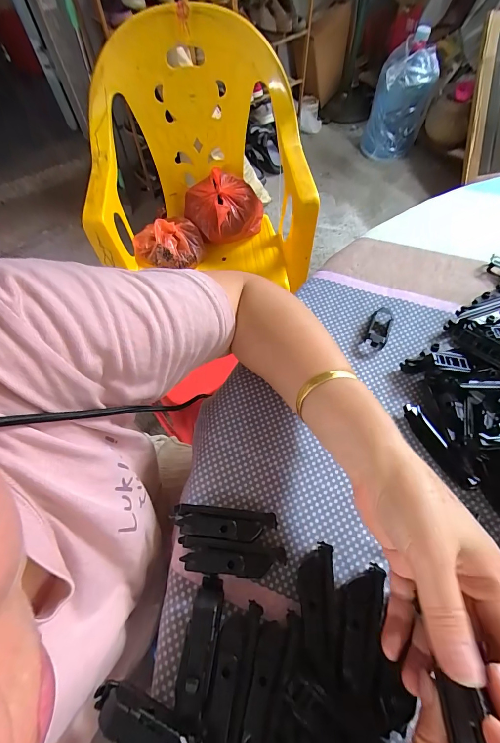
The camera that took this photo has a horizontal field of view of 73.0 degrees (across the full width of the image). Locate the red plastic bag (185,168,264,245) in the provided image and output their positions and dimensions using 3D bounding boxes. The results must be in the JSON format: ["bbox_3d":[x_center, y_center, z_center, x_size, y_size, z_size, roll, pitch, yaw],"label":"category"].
[{"bbox_3d":[-0.078,-0.481,0.977,0.213,0.137,0.172,-18,61,-7],"label":"red plastic bag"}]

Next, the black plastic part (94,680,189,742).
[{"bbox_3d":[-0.070,0.221,0.214,0.066,0.022,0.025,18,63,13],"label":"black plastic part"}]

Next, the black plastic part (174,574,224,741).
[{"bbox_3d":[-0.033,0.187,0.229,0.020,0.023,0.083,7,61,7],"label":"black plastic part"}]

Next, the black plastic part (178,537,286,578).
[{"bbox_3d":[-0.013,0.142,0.256,0.077,0.022,0.022,4,61,5],"label":"black plastic part"}]

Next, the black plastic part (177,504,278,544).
[{"bbox_3d":[-0.020,0.121,0.266,0.078,0.019,0.022,3,61,5],"label":"black plastic part"}]

